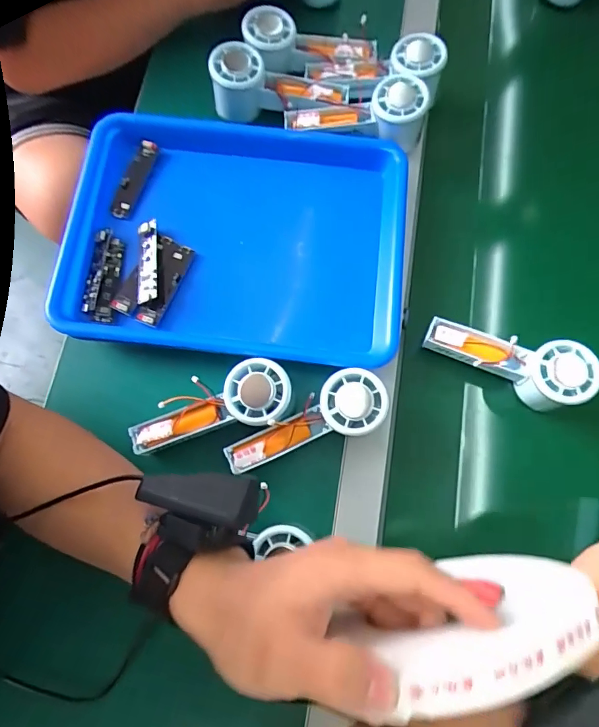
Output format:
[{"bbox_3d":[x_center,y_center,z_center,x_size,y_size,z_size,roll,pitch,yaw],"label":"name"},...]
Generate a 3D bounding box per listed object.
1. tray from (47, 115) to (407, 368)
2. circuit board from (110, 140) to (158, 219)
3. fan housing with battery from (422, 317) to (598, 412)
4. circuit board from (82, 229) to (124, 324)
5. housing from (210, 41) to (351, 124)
[{"bbox_3d":[-0.063,-0.125,0.465,0.333,0.049,0.247,5,75,2],"label":"tray"},{"bbox_3d":[-0.177,-0.197,0.479,0.019,0.009,0.091,23,80,-10],"label":"circuit board"},{"bbox_3d":[0.197,-0.009,0.425,0.146,0.054,0.052,28,77,7],"label":"fan housing with battery"},{"bbox_3d":[-0.196,-0.087,0.446,0.029,0.007,0.094,6,76,-15],"label":"circuit board"},{"bbox_3d":[-0.020,-0.303,0.493,0.149,0.061,0.048,5,75,2],"label":"housing"}]

